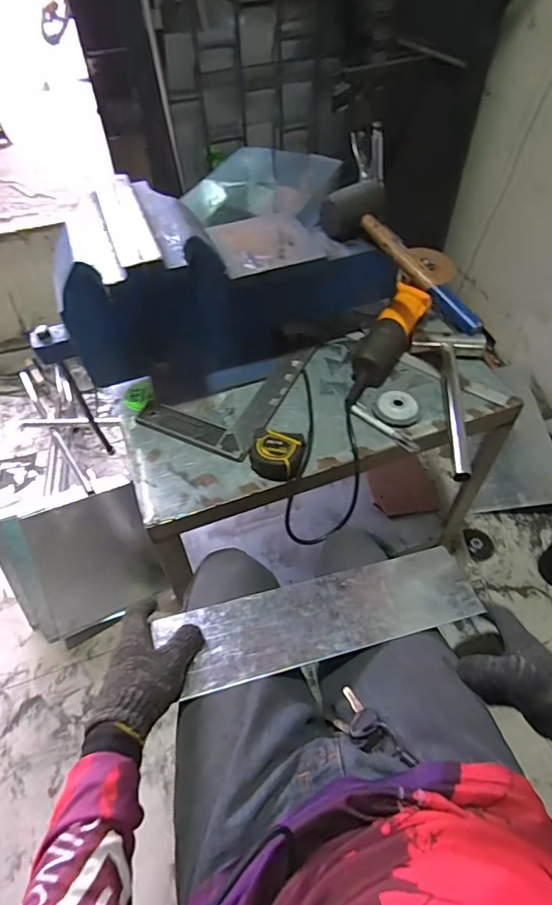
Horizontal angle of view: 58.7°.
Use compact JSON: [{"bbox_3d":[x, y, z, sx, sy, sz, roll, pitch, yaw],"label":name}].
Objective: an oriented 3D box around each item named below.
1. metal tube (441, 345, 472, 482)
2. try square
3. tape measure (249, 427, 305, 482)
[{"bbox_3d":[0.277,-0.071,0.765,0.023,0.027,0.275,5,50,6],"label":"metal tube"},{"bbox_3d":[-0.073,-0.115,0.821,0.189,0.014,0.280,20,54,17],"label":"try square"},{"bbox_3d":[0.000,0.002,0.705,0.074,0.038,0.066,8,51,9],"label":"tape measure"}]

